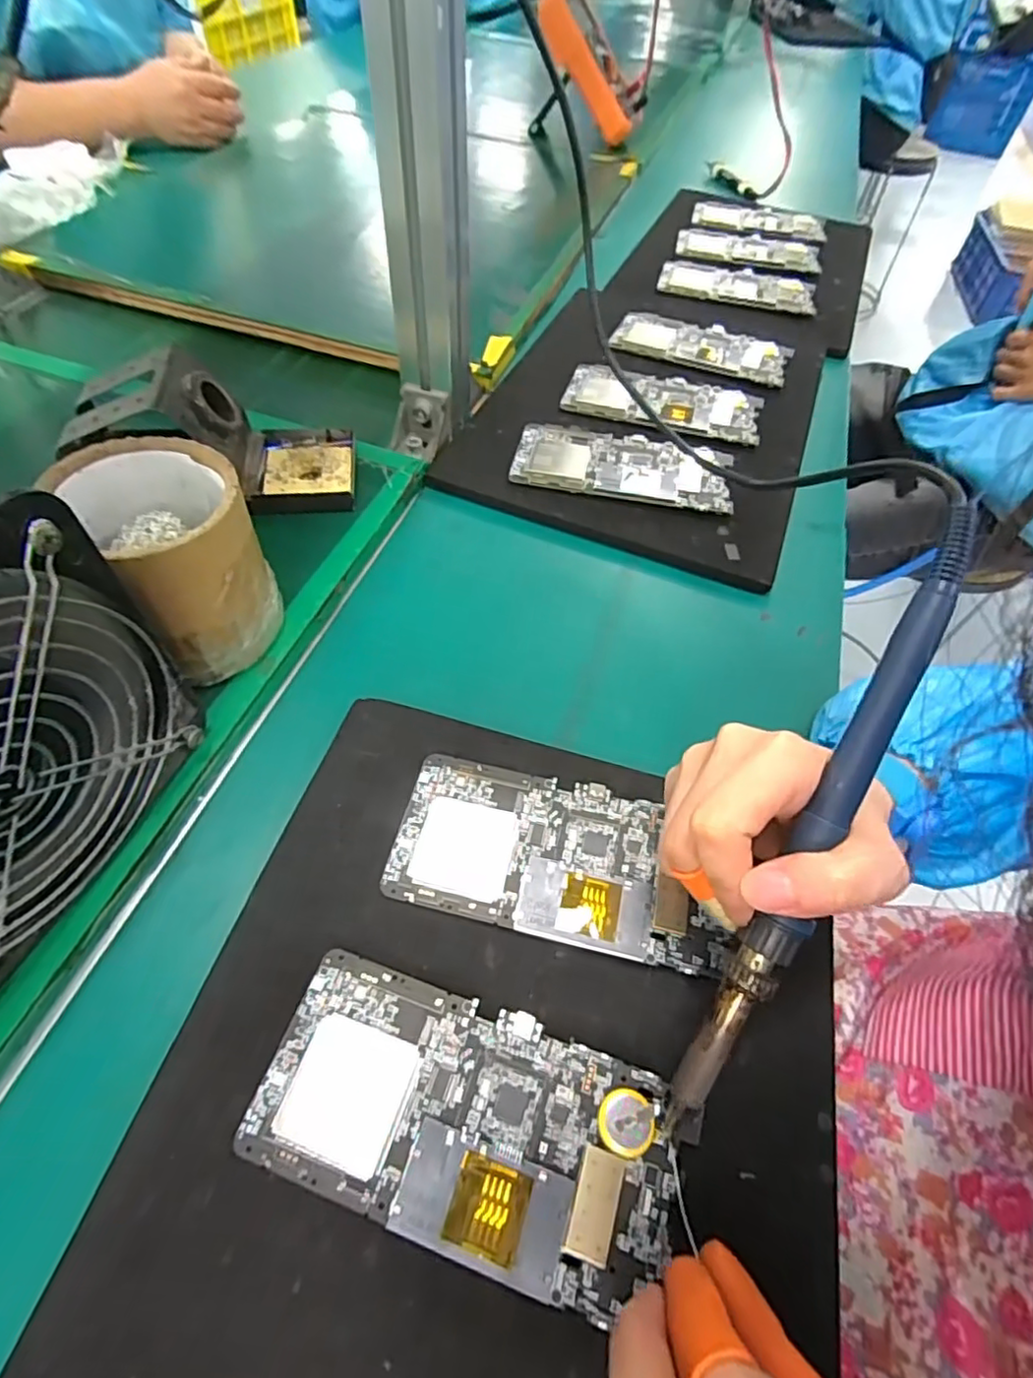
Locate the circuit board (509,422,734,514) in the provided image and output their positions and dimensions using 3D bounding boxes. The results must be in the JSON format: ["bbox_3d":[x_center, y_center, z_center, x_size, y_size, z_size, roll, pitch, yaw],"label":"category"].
[{"bbox_3d":[0.077,-0.164,0.445,0.154,0.014,0.073,10,53,2],"label":"circuit board"}]

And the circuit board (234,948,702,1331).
[{"bbox_3d":[-0.018,0.155,0.223,0.147,0.008,0.072,17,54,7],"label":"circuit board"}]

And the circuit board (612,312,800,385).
[{"bbox_3d":[0.164,-0.308,0.548,0.153,0.008,0.068,20,54,10],"label":"circuit board"}]

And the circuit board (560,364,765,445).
[{"bbox_3d":[0.119,-0.235,0.498,0.155,0.008,0.071,15,54,6],"label":"circuit board"}]

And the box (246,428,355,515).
[{"bbox_3d":[-0.143,-0.146,0.411,0.066,0.016,0.076,-7,54,-10],"label":"box"}]

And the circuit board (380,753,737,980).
[{"bbox_3d":[0.019,0.075,0.280,0.146,0.007,0.071,13,53,4],"label":"circuit board"}]

